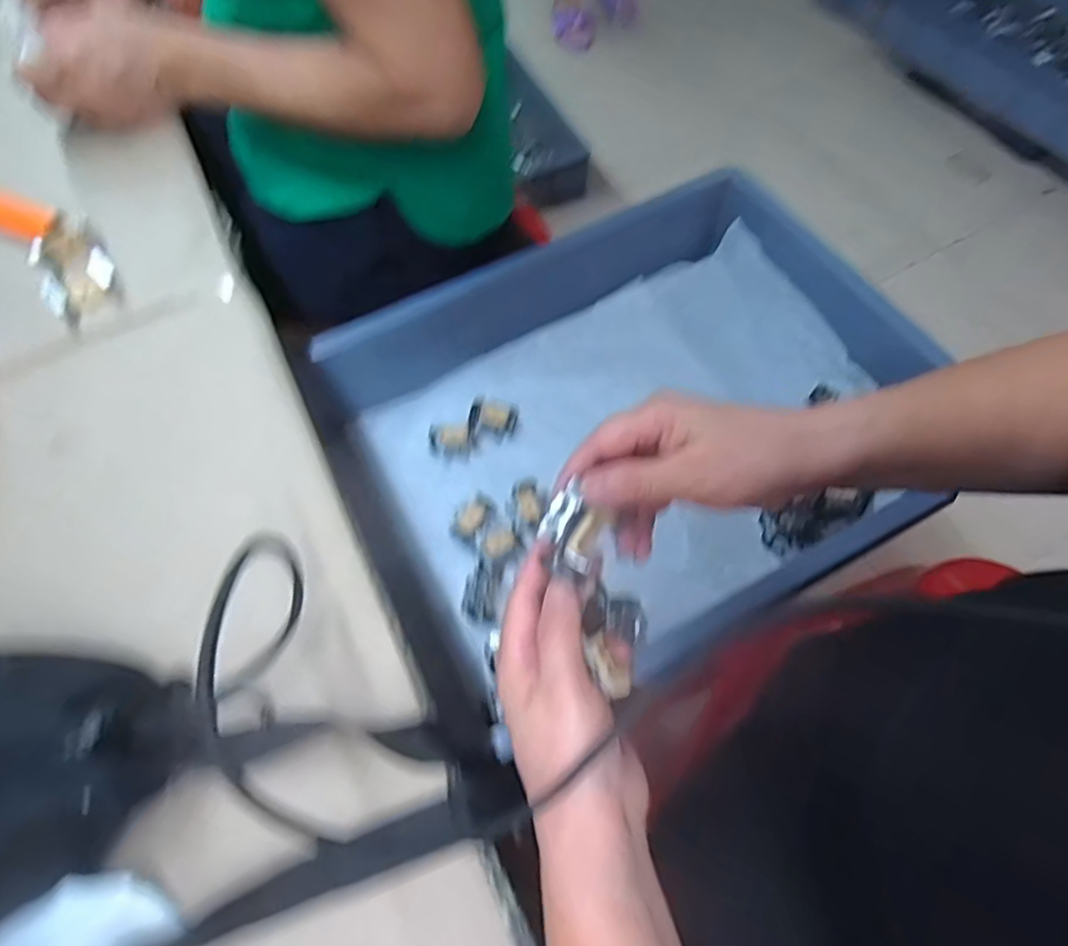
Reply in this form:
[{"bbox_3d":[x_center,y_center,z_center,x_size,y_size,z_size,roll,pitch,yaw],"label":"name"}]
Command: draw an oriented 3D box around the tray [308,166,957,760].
[{"bbox_3d":[0.093,-0.042,0.632,0.501,0.126,0.415,-26,64,-9],"label":"tray"}]

